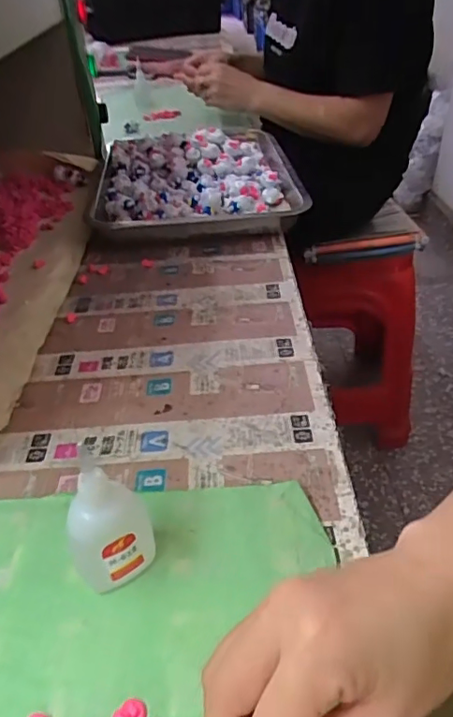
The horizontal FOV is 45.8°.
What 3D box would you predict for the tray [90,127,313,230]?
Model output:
[{"bbox_3d":[-0.041,-0.240,0.716,0.255,0.047,0.327,-5,39,-2],"label":"tray"}]

